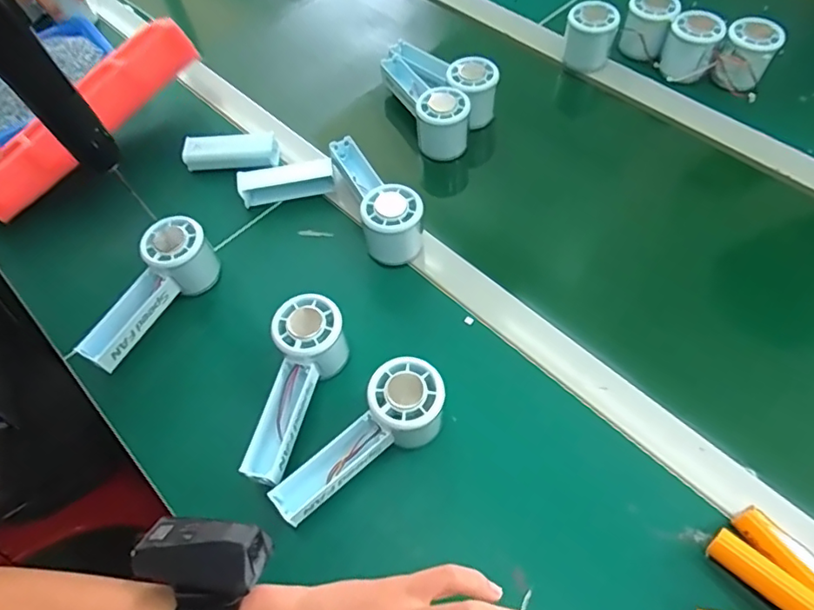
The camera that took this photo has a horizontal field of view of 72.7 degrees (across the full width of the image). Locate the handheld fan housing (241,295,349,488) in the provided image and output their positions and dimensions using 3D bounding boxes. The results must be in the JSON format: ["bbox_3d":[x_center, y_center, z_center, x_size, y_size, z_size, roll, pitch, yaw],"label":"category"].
[{"bbox_3d":[-0.098,0.066,0.452,0.056,0.048,0.150,17,62,14],"label":"handheld fan housing"}]

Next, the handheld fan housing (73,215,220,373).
[{"bbox_3d":[-0.241,-0.012,0.513,0.048,0.057,0.146,31,67,20],"label":"handheld fan housing"}]

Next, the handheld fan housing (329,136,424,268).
[{"bbox_3d":[-0.034,-0.114,0.556,0.067,0.057,0.156,-19,60,-7],"label":"handheld fan housing"}]

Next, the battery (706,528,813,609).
[{"bbox_3d":[0.241,0.184,0.373,0.071,0.024,0.022,39,69,23],"label":"battery"}]

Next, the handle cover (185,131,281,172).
[{"bbox_3d":[-0.196,-0.174,0.619,0.100,0.019,0.040,-3,60,2],"label":"handle cover"}]

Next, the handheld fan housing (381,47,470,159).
[{"bbox_3d":[0.019,-0.240,0.639,0.057,0.062,0.148,-20,60,-8],"label":"handheld fan housing"}]

